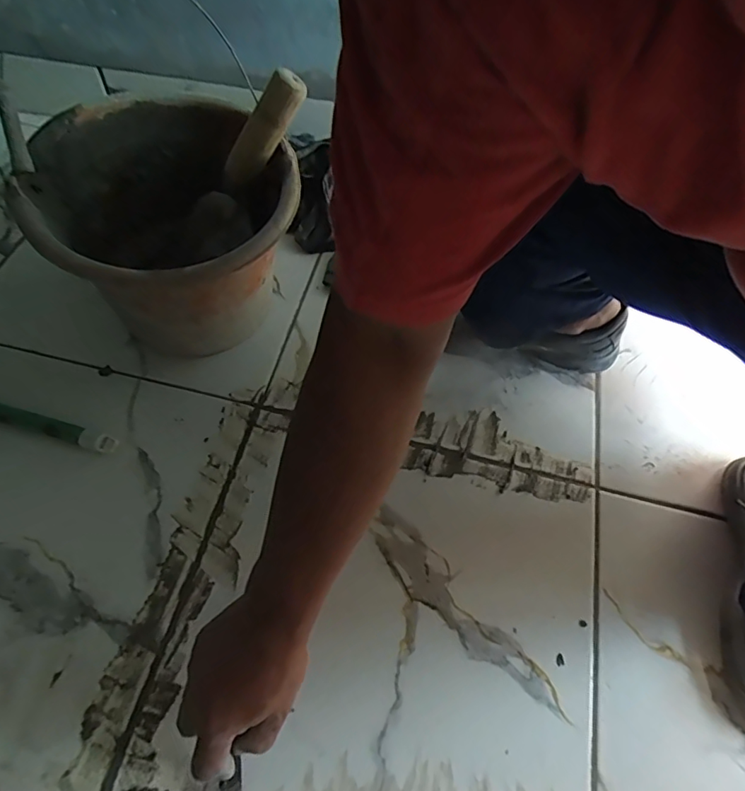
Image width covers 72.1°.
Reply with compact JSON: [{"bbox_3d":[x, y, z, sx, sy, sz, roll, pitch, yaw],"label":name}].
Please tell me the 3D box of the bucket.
[{"bbox_3d":[-0.221,-0.176,0.590,0.248,0.206,0.280,-27,66,-18],"label":"bucket"}]

